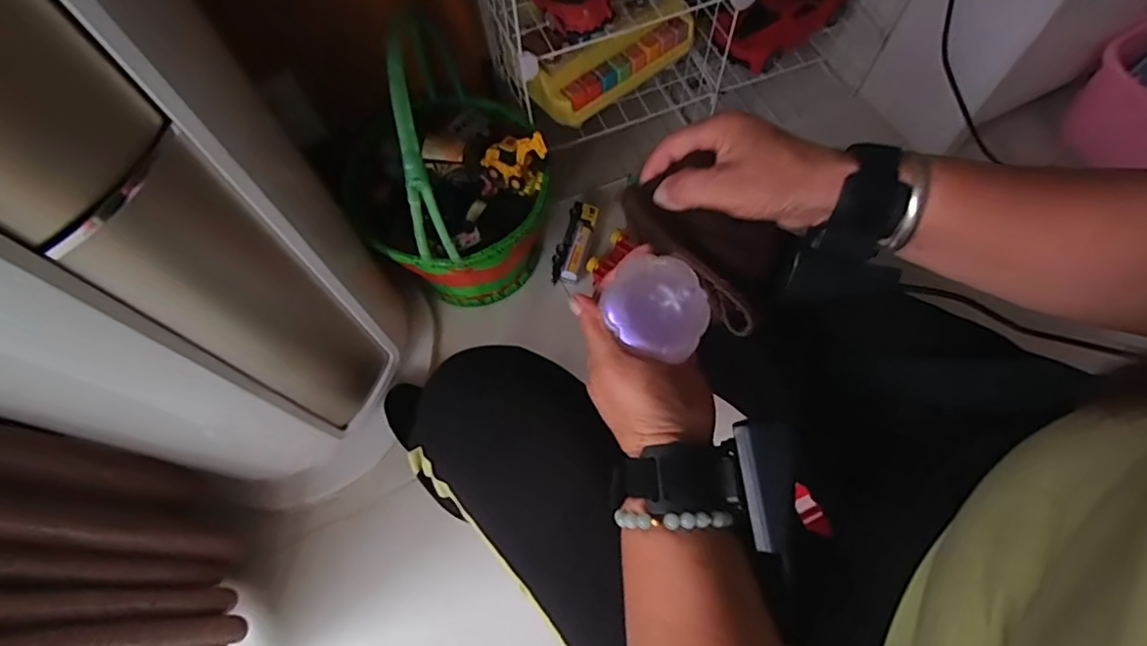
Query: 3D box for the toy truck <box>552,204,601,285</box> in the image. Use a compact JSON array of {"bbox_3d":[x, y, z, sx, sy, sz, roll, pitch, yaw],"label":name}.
[{"bbox_3d":[0.004,-0.130,0.910,0.044,0.055,0.132,16,67,10],"label":"toy truck"}]

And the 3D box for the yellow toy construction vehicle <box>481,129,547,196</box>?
[{"bbox_3d":[-0.077,-0.216,0.744,0.080,0.073,0.046,25,69,14],"label":"yellow toy construction vehicle"}]

